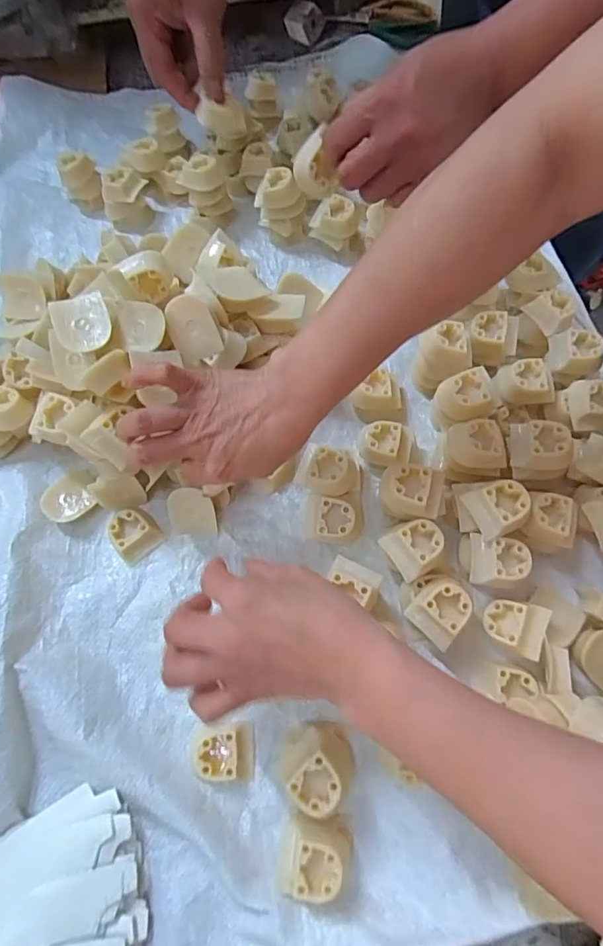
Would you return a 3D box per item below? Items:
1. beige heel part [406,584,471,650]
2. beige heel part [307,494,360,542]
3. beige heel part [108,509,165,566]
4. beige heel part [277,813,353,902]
[{"bbox_3d":[0.102,0.100,0.336,0.039,0.017,0.036,-41,74,-14],"label":"beige heel part"},{"bbox_3d":[0.026,0.039,0.384,0.040,0.035,0.037,2,69,1],"label":"beige heel part"},{"bbox_3d":[-0.142,0.051,0.394,0.035,0.017,0.039,-42,74,-15],"label":"beige heel part"},{"bbox_3d":[0.009,0.248,0.302,0.044,0.025,0.044,8,69,3],"label":"beige heel part"}]

